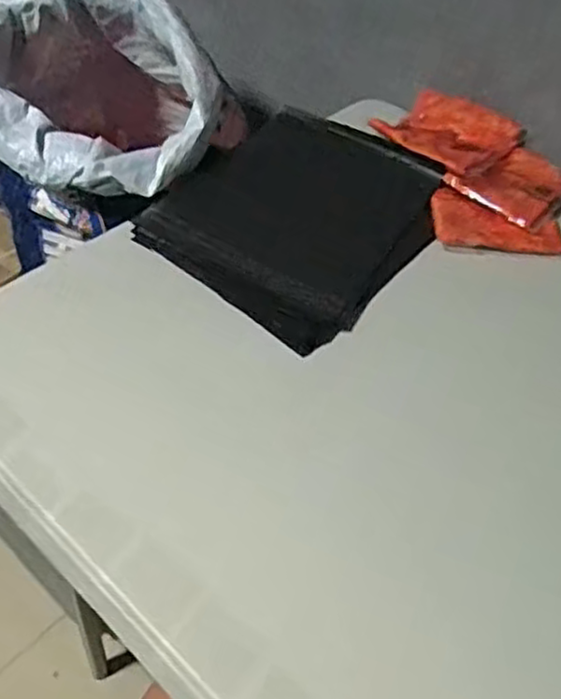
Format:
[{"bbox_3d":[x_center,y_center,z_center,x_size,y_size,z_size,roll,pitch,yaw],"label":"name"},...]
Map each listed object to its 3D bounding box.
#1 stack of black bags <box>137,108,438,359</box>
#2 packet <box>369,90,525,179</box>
[{"bbox_3d":[0.016,-0.135,0.659,0.230,0.032,0.273,31,53,21],"label":"stack of black bags"},{"bbox_3d":[0.175,-0.229,0.723,0.099,0.027,0.129,-33,59,-30],"label":"packet"}]

